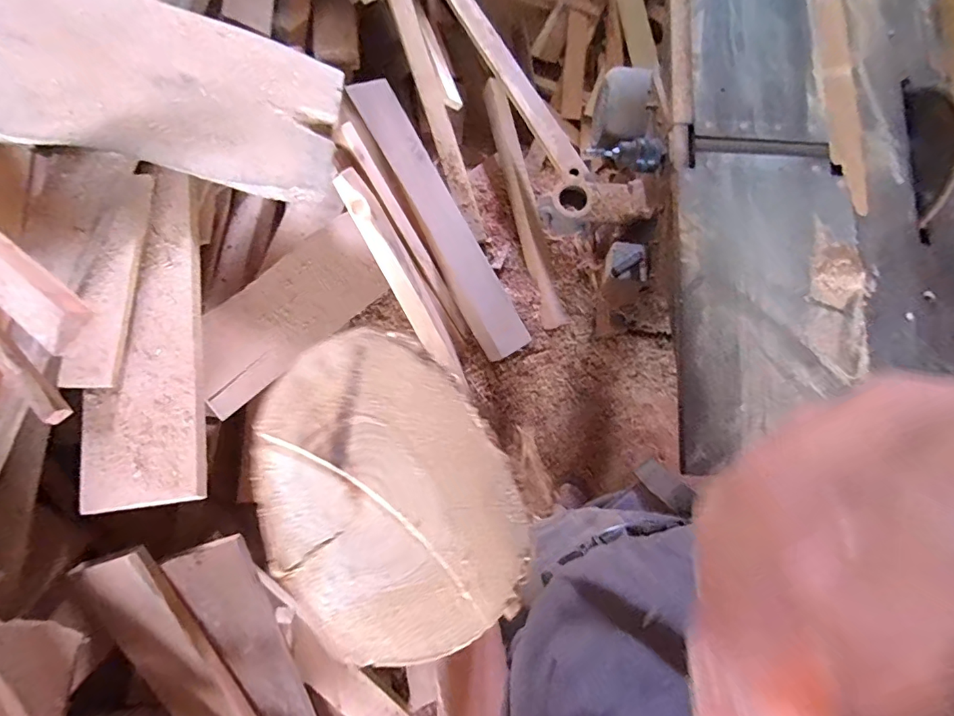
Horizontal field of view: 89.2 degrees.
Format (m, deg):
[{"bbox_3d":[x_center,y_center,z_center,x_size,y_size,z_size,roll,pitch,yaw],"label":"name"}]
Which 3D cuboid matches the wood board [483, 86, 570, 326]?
[{"bbox_3d":[0.126,-0.442,1.323,0.070,0.038,0.757,-12,78,-1],"label":"wood board"}]

